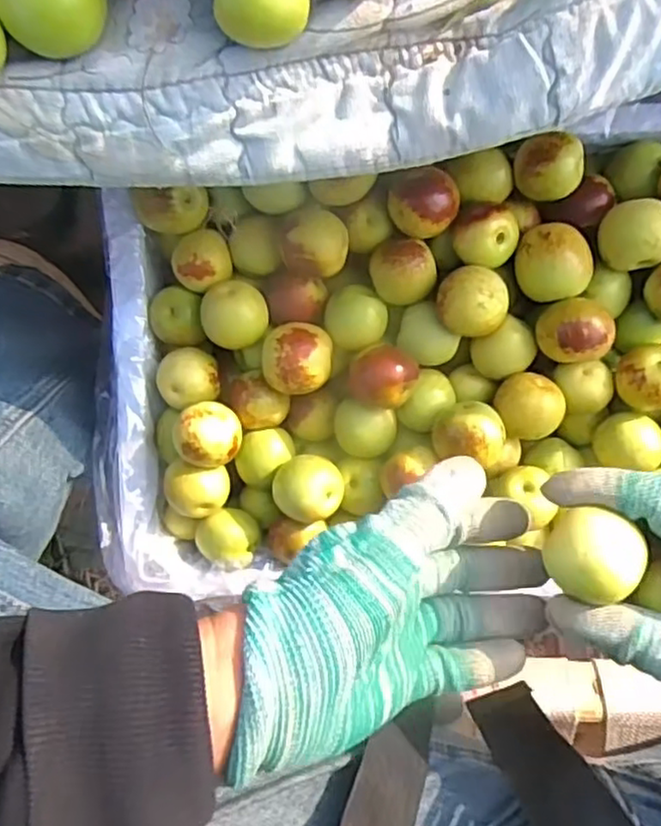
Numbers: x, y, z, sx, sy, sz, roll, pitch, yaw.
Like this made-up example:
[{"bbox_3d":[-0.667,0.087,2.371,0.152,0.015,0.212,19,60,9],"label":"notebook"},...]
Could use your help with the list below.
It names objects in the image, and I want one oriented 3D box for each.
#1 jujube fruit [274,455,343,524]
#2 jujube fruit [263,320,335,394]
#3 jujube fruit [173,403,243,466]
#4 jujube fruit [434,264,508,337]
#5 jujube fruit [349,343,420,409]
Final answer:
[{"bbox_3d":[-0.014,0.043,0.408,0.041,0.038,0.037,-17,97,4],"label":"jujube fruit"},{"bbox_3d":[-0.019,-0.032,0.398,0.039,0.034,0.040,0,97,2],"label":"jujube fruit"},{"bbox_3d":[-0.071,0.012,0.405,0.037,0.035,0.036,0,97,2],"label":"jujube fruit"},{"bbox_3d":[0.080,-0.063,0.388,0.038,0.040,0.037,0,97,2],"label":"jujube fruit"},{"bbox_3d":[0.031,-0.023,0.401,0.037,0.043,0.034,0,97,2],"label":"jujube fruit"}]

